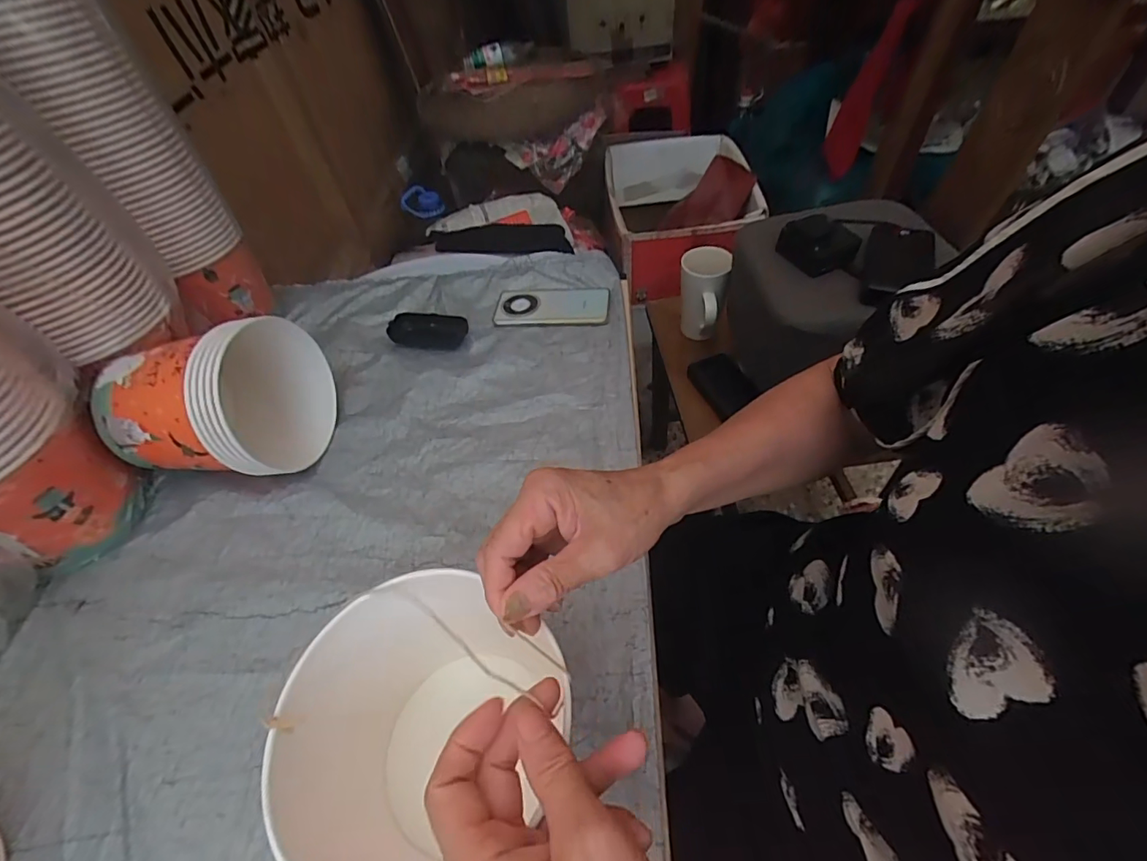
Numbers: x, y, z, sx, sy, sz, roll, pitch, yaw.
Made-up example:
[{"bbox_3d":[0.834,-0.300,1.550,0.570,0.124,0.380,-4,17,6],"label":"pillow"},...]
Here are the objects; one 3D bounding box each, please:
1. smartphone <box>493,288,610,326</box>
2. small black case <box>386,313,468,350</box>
[{"bbox_3d":[-0.030,-0.180,0.706,0.159,0.012,0.080,-1,50,5],"label":"smartphone"},{"bbox_3d":[-0.202,-0.139,0.681,0.105,0.021,0.049,10,52,14],"label":"small black case"}]

